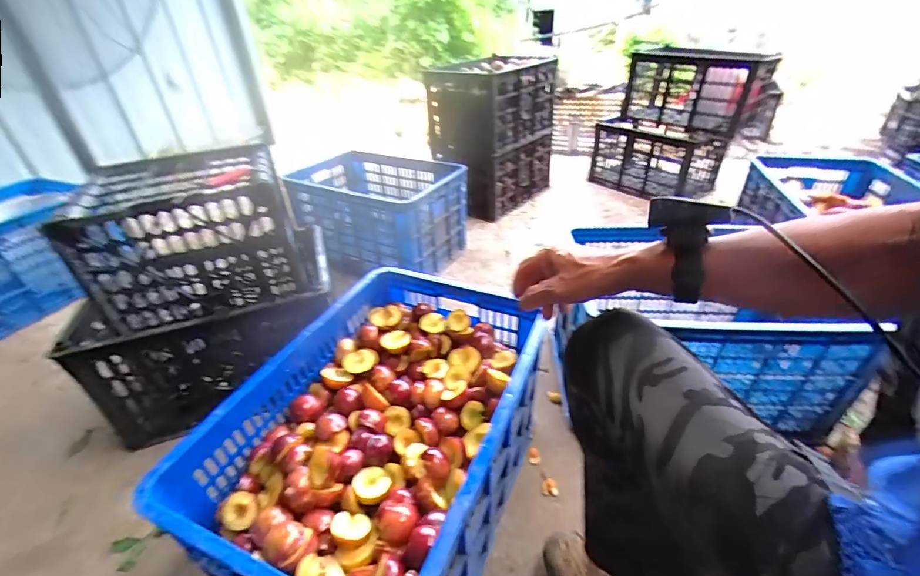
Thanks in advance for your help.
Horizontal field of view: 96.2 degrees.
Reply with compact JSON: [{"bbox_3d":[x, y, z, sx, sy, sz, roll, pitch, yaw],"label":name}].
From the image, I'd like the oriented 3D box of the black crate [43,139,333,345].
[{"bbox_3d":[-0.513,-0.112,0.840,0.384,0.249,0.261,-21,36,-19],"label":"black crate"}]

